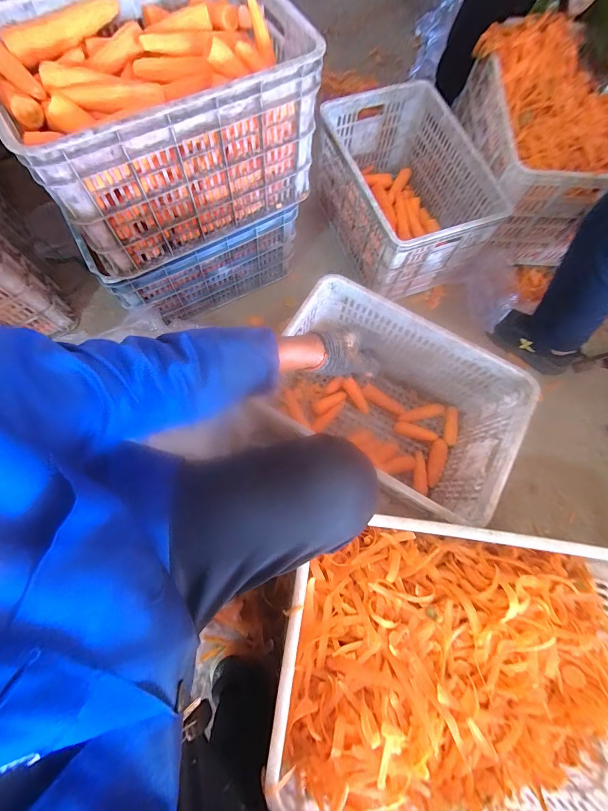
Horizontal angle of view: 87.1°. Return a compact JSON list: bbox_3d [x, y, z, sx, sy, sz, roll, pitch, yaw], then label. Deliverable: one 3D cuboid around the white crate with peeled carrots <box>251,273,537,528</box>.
[{"bbox_3d":[0.189,0.003,0.786,0.510,0.279,0.346,30,75,6],"label":"white crate with peeled carrots"}]

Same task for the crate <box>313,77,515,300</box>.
[{"bbox_3d":[0.285,-0.629,0.959,0.356,0.232,0.497,-21,76,-8],"label":"crate"}]

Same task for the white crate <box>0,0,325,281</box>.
[{"bbox_3d":[-0.283,-0.573,0.645,0.526,0.254,0.378,-29,77,-10],"label":"white crate"}]

